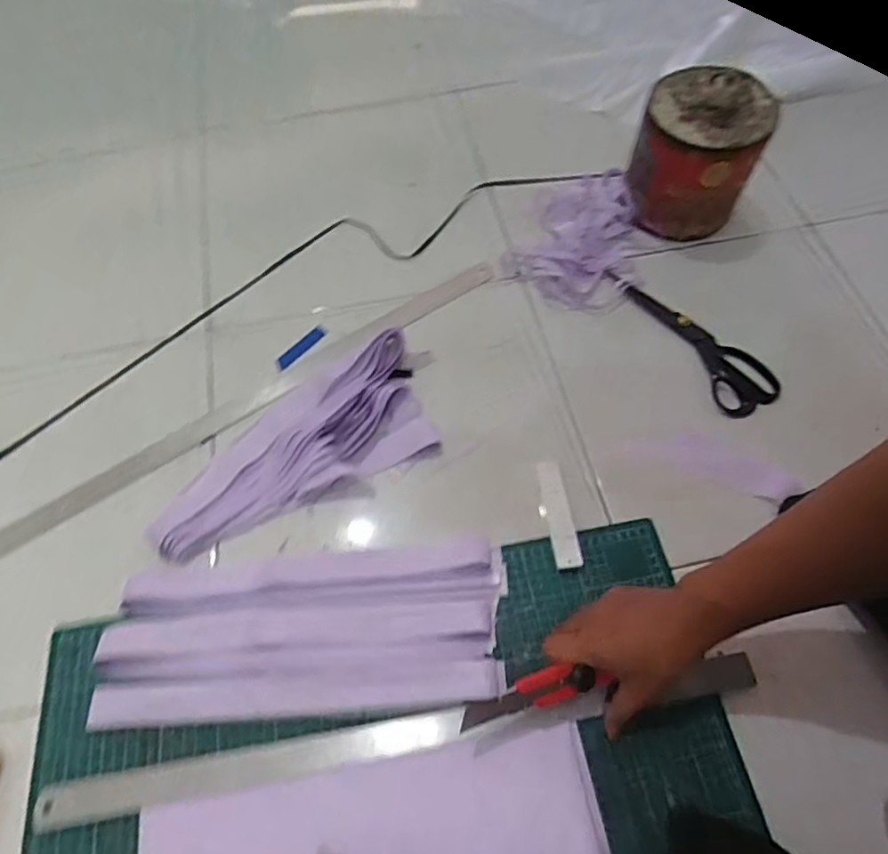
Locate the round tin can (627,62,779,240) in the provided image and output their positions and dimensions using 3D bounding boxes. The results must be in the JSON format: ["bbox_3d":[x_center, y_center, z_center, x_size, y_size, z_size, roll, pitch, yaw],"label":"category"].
[{"bbox_3d":[0.313,-0.344,0.776,0.140,0.167,0.137,0,62,0],"label":"round tin can"}]

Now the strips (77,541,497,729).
[{"bbox_3d":[-0.130,0.191,0.578,0.361,0.010,0.147,-5,62,-2],"label":"strips"}]

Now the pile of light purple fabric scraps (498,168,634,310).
[{"bbox_3d":[0.187,-0.257,0.815,0.156,0.029,0.220,27,66,14],"label":"pile of light purple fabric scraps"}]

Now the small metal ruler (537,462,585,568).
[{"bbox_3d":[0.118,0.088,0.642,0.027,0.006,0.120,-8,55,-3],"label":"small metal ruler"}]

